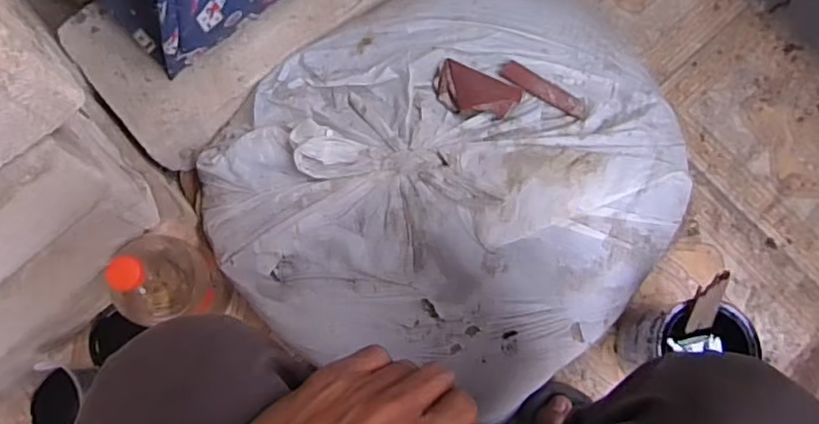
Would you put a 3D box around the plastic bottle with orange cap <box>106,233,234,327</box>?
[{"bbox_3d":[-0.255,0.072,0.628,0.083,0.188,0.081,0,78,0],"label":"plastic bottle with orange cap"}]

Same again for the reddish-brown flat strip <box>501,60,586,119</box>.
[{"bbox_3d":[0.150,-0.136,0.664,0.101,0.008,0.025,31,80,7],"label":"reddish-brown flat strip"}]

